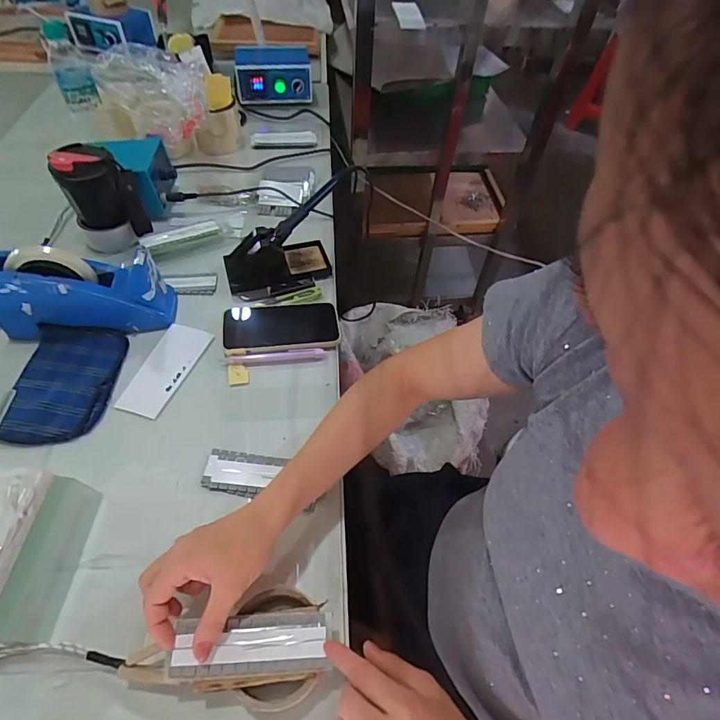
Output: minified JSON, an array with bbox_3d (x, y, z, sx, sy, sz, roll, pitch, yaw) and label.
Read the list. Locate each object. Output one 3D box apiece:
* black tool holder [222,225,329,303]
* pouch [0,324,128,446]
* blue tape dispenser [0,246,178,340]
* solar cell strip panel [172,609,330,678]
[{"bbox_3d":[-0.126,-0.160,0.676,0.158,0.060,0.095,-14,54,-13],"label":"black tool holder"},{"bbox_3d":[-0.365,0.025,0.552,0.111,0.016,0.161,-2,52,-4],"label":"pouch"},{"bbox_3d":[-0.364,-0.089,0.585,0.219,0.124,0.064,0,51,-18],"label":"blue tape dispenser"},{"bbox_3d":[-0.092,0.239,0.373,0.126,0.006,0.044,-2,52,-6],"label":"solar cell strip panel"}]

